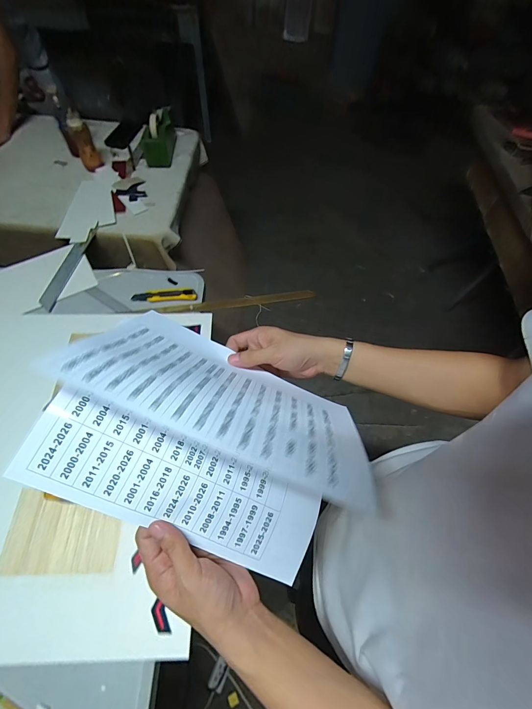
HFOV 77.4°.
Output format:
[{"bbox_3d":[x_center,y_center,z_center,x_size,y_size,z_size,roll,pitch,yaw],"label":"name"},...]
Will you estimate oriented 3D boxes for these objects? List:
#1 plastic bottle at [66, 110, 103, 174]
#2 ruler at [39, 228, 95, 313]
[{"bbox_3d":[-0.580,-0.680,1.061,0.060,0.163,0.045,-22,63,-15],"label":"plastic bottle"},{"bbox_3d":[-0.541,-0.240,0.902,0.042,0.009,0.281,8,60,2],"label":"ruler"}]

